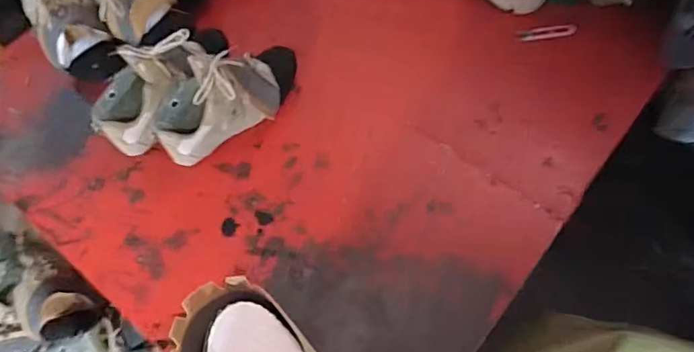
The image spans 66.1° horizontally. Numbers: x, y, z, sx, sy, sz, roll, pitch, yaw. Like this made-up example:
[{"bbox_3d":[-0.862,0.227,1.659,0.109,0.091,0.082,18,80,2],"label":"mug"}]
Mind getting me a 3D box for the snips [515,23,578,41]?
[{"bbox_3d":[0.359,-0.259,0.961,0.102,0.006,0.025,-1,63,28],"label":"snips"}]

